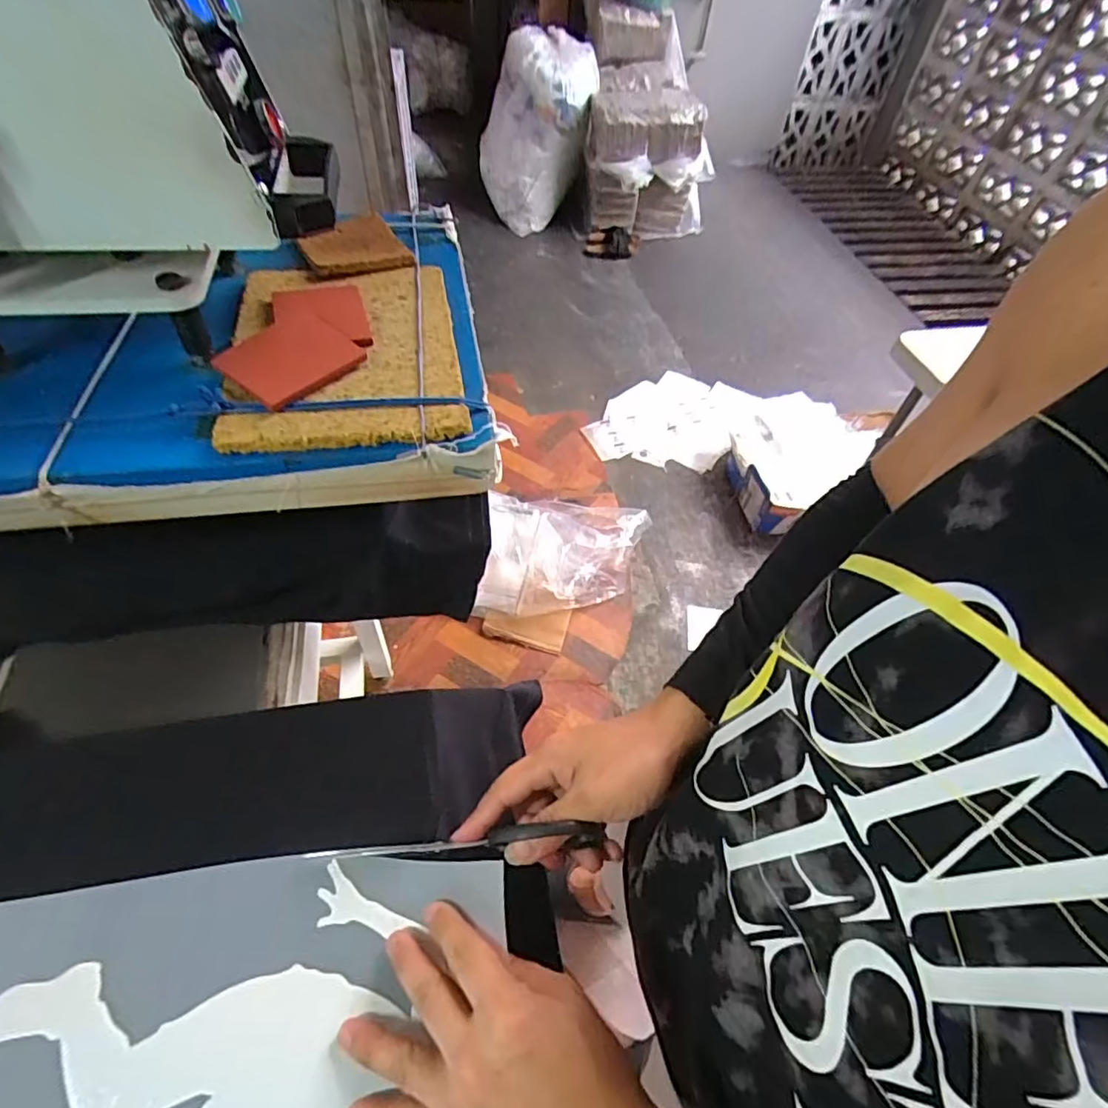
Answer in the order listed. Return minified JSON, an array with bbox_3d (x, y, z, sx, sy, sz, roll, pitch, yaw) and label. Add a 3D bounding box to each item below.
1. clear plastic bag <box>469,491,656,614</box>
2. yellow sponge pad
[{"bbox_3d":[0.046,-0.018,1.595,0.449,0.113,0.426,4,52,-2],"label":"clear plastic bag"},{"bbox_3d":[-0.175,-0.178,0.490,0.178,0.010,0.241,-7,53,-11],"label":"yellow sponge pad"}]

